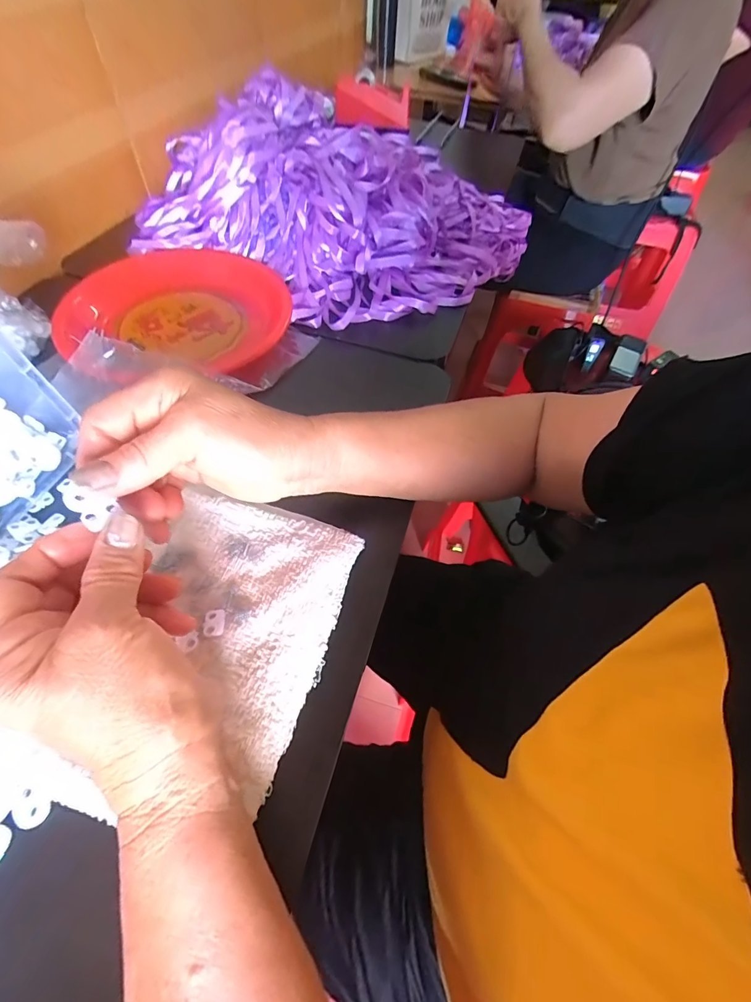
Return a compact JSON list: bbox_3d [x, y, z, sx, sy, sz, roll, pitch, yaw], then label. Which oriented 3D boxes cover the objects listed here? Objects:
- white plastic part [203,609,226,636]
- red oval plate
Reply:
[{"bbox_3d":[-0.102,0.077,0.262,0.012,0.004,0.018,-5,57,-8],"label":"white plastic part"},{"bbox_3d":[-0.216,-0.211,0.453,0.229,0.040,0.191,-18,59,-15],"label":"red oval plate"}]

